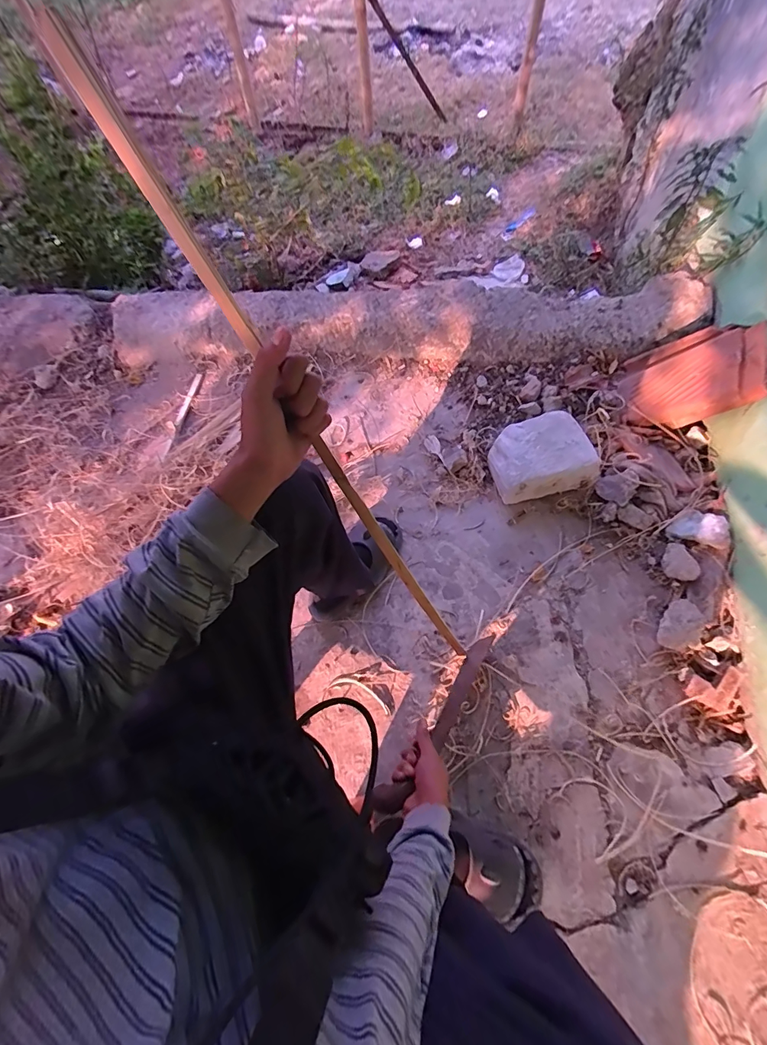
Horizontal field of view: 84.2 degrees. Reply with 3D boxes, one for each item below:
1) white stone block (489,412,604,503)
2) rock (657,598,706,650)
[{"bbox_3d":[0.387,-0.168,1.066,0.240,0.106,0.198,-10,66,-2],"label":"white stone block"},{"bbox_3d":[0.607,0.216,0.875,0.083,0.070,0.086,-1,61,3],"label":"rock"}]

